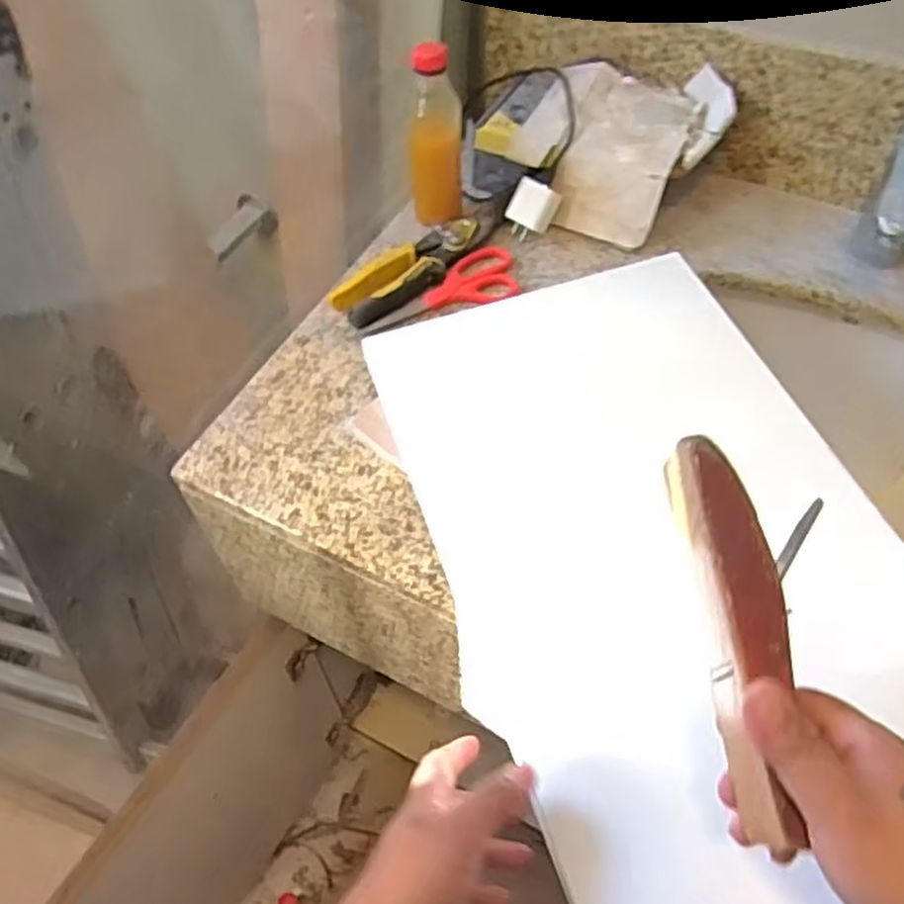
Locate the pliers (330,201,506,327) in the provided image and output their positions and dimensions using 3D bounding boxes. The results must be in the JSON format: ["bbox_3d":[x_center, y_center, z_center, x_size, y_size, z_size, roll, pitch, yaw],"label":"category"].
[{"bbox_3d":[-0.024,-0.191,0.753,0.204,0.017,0.058,-37,61,-22],"label":"pliers"}]

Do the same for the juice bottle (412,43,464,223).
[{"bbox_3d":[-0.018,-0.297,0.732,0.045,0.162,0.047,21,58,16],"label":"juice bottle"}]

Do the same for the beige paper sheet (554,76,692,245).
[{"bbox_3d":[0.177,-0.296,0.785,0.105,0.080,0.156,23,59,17],"label":"beige paper sheet"}]

